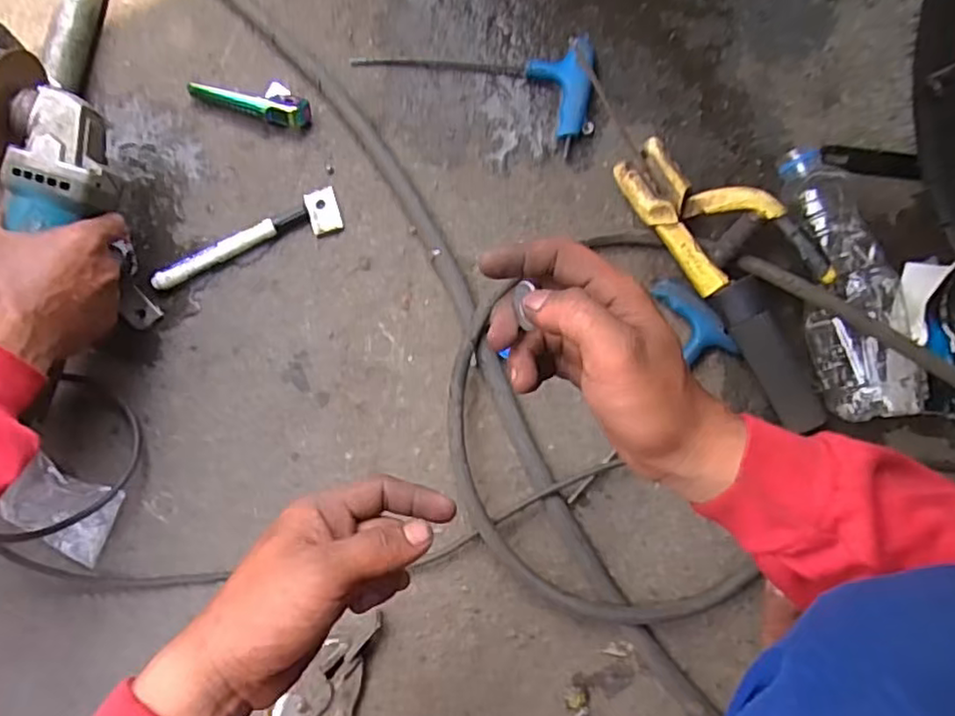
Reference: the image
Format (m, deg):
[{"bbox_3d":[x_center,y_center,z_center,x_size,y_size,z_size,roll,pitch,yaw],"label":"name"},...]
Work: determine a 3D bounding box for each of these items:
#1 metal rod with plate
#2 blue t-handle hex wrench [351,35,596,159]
[{"bbox_3d":[-0.194,-0.098,0.547,0.163,0.017,0.035,-22,83,2],"label":"metal rod with plate"},{"bbox_3d":[-0.004,-0.240,0.541,0.199,0.019,0.095,14,86,5],"label":"blue t-handle hex wrench"}]

